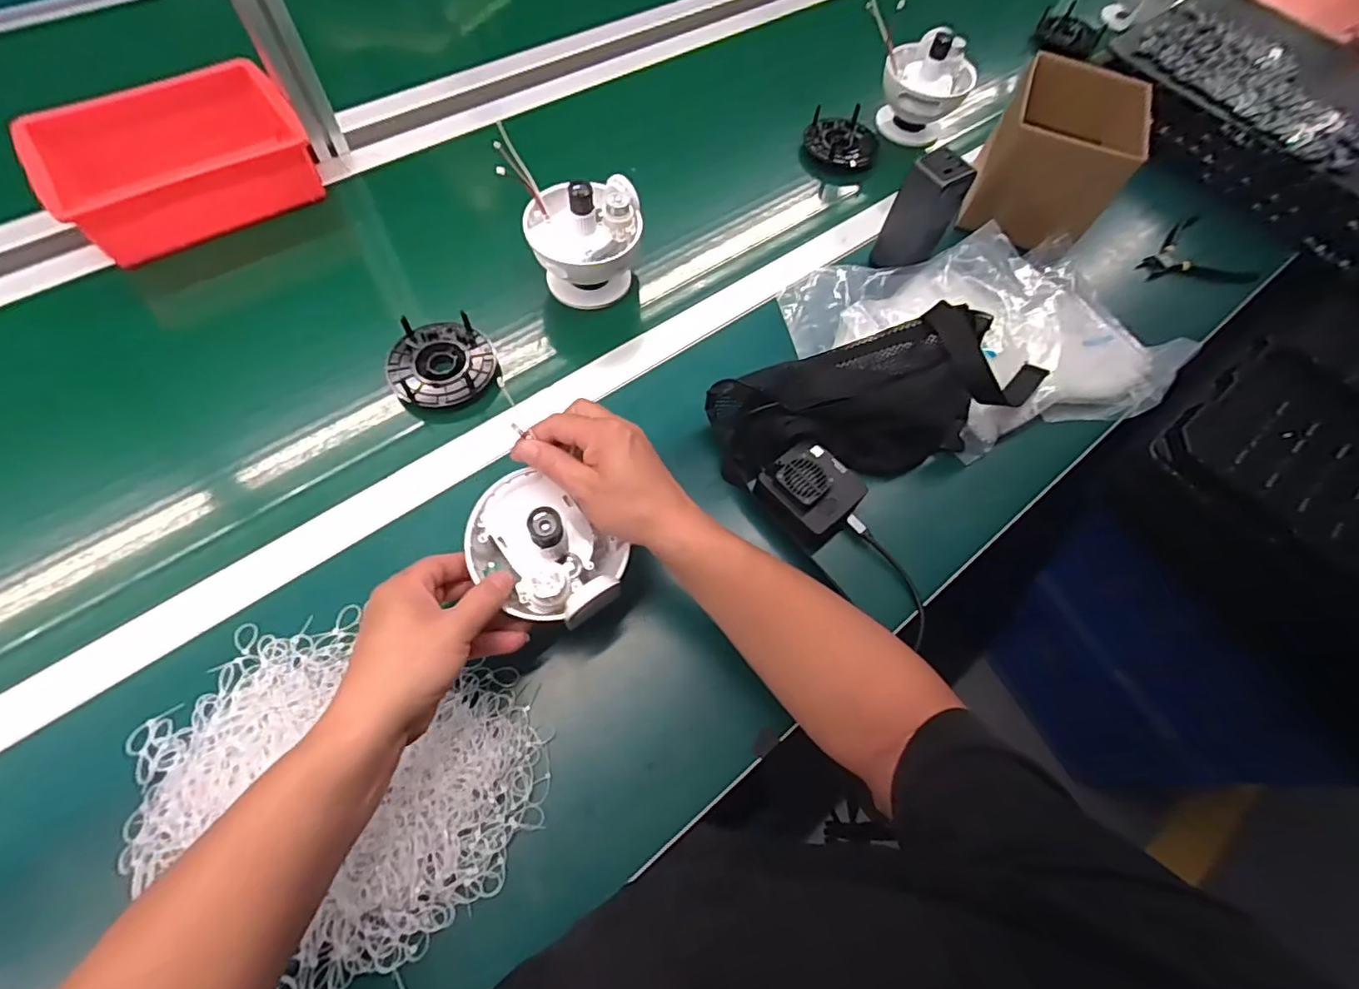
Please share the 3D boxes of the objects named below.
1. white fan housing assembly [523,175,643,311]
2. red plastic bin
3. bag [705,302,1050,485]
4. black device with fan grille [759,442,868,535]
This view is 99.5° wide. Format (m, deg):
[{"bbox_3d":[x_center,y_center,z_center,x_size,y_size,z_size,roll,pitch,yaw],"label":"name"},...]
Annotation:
[{"bbox_3d":[-0.100,-0.263,0.610,0.116,0.115,0.098,-7,66,-8],"label":"white fan housing assembly"},{"bbox_3d":[-0.548,-0.366,0.645,0.246,0.088,0.172,-29,71,-17],"label":"red plastic bin"},{"bbox_3d":[0.192,-0.093,0.538,0.316,0.091,0.116,-16,67,-12],"label":"bag"},{"bbox_3d":[0.121,-0.006,0.523,0.072,0.043,0.077,-35,72,-18],"label":"black device with fan grille"}]

